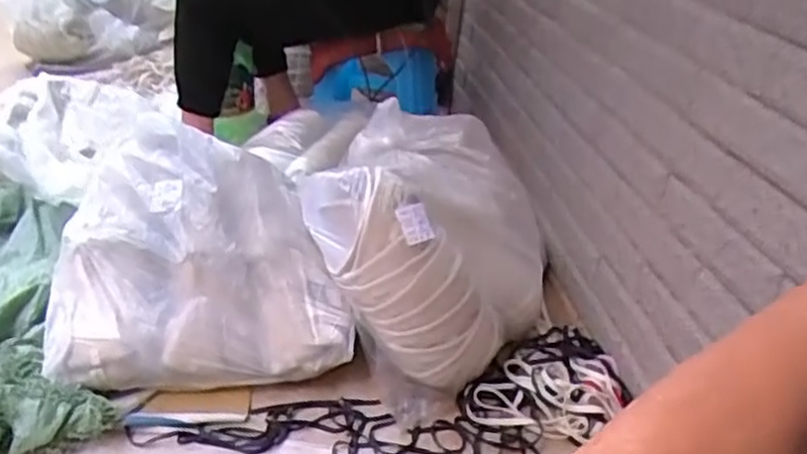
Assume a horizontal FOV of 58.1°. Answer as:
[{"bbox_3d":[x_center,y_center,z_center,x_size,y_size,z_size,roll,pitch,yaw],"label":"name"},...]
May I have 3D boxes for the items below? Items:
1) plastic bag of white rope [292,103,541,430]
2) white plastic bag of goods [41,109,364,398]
[{"bbox_3d":[0.024,0.034,1.087,0.332,0.286,0.336,-21,38,-41],"label":"plastic bag of white rope"},{"bbox_3d":[-0.296,0.040,1.062,0.390,0.264,0.334,-2,29,-15],"label":"white plastic bag of goods"}]

